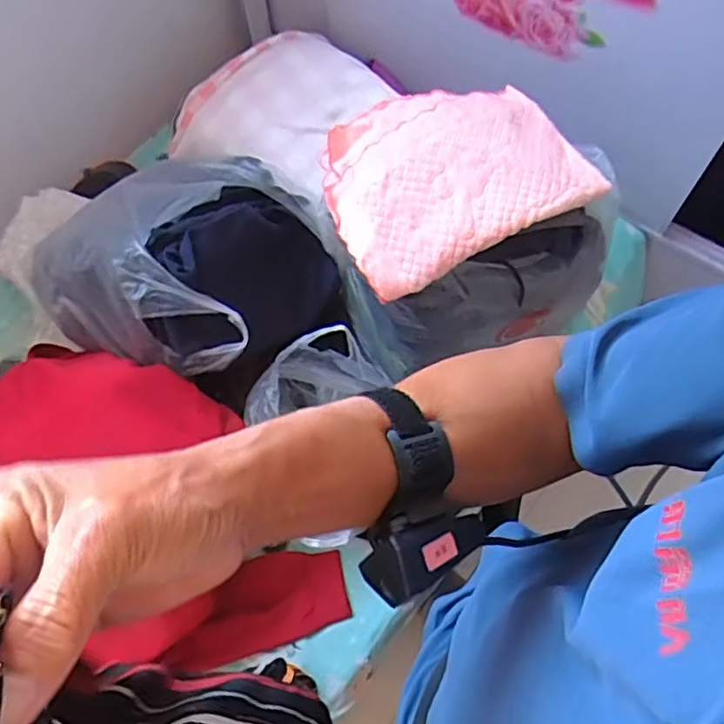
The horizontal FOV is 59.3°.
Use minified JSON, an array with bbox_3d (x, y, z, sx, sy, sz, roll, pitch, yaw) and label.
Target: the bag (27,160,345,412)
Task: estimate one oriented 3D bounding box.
[{"bbox_3d":[-0.258,-0.144,0.998,0.409,0.272,0.339,21,68,12],"label":"bag"}]

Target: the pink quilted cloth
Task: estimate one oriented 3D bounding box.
[{"bbox_3d":[0.121,-0.259,0.868,0.347,0.066,0.245,-25,66,-8],"label":"pink quilted cloth"}]

